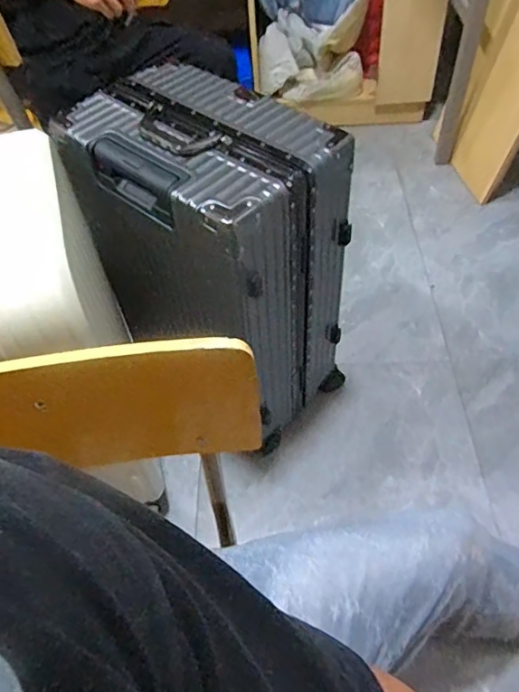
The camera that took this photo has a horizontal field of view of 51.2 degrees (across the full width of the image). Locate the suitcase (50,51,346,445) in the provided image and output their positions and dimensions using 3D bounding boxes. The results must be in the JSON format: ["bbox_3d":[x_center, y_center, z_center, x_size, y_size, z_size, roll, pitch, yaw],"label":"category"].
[{"bbox_3d":[-0.067,-0.140,0.993,0.278,0.550,0.379,-39,59,-23],"label":"suitcase"}]

